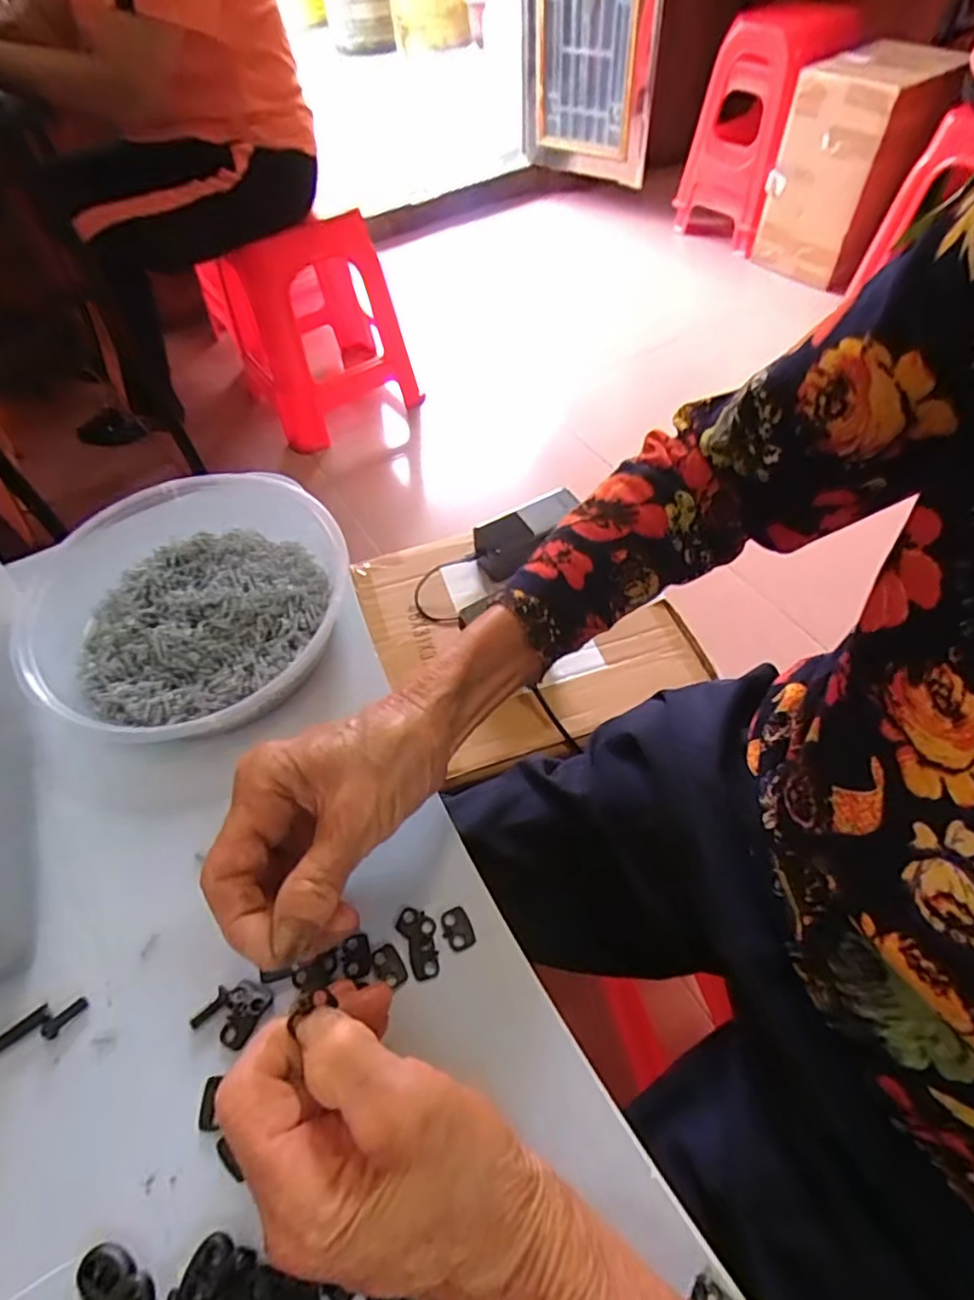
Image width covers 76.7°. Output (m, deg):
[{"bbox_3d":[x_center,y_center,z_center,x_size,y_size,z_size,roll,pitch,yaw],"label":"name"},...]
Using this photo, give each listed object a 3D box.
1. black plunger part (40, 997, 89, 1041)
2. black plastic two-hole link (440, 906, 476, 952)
[{"bbox_3d":[-0.188,0.163,0.274,0.020,0.004,0.007,-36,60,-20],"label":"black plunger part"},{"bbox_3d":[-0.014,0.129,0.285,0.013,0.004,0.018,-23,56,-12],"label":"black plastic two-hole link"}]

